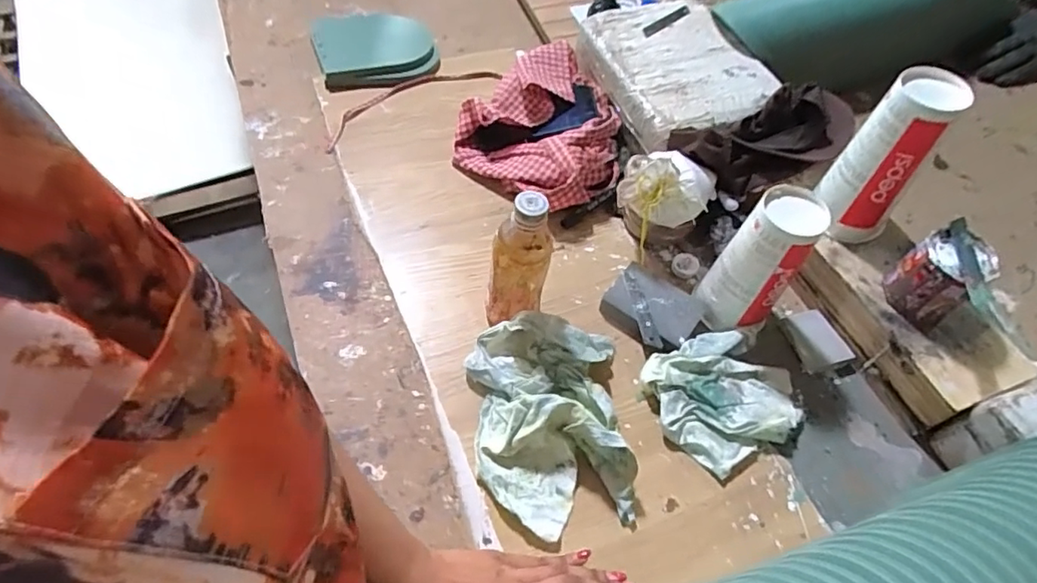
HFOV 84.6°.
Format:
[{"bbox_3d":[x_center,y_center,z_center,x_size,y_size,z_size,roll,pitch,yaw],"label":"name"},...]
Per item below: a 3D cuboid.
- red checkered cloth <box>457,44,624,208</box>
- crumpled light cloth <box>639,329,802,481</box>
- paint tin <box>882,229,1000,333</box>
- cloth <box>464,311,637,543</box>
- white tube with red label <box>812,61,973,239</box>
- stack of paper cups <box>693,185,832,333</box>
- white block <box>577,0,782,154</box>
[{"bbox_3d":[0.049,-0.224,0.756,0.222,0.061,0.242,33,61,18],"label":"red checkered cloth"},{"bbox_3d":[0.209,0.100,0.572,0.150,0.036,0.122,-23,61,-18],"label":"crumpled light cloth"},{"bbox_3d":[0.411,-0.011,0.564,0.065,0.078,0.062,1,58,-2],"label":"paint tin"},{"bbox_3d":[0.029,0.118,0.531,0.147,0.062,0.197,-2,56,-5],"label":"cloth"},{"bbox_3d":[0.372,-0.130,0.580,0.080,0.171,0.066,39,64,19],"label":"white tube with red label"},{"bbox_3d":[0.246,-0.028,0.580,0.077,0.152,0.064,-13,58,-12],"label":"stack of paper cups"},{"bbox_3d":[0.215,-0.307,0.788,0.203,0.047,0.267,-17,60,-13],"label":"white block"}]

